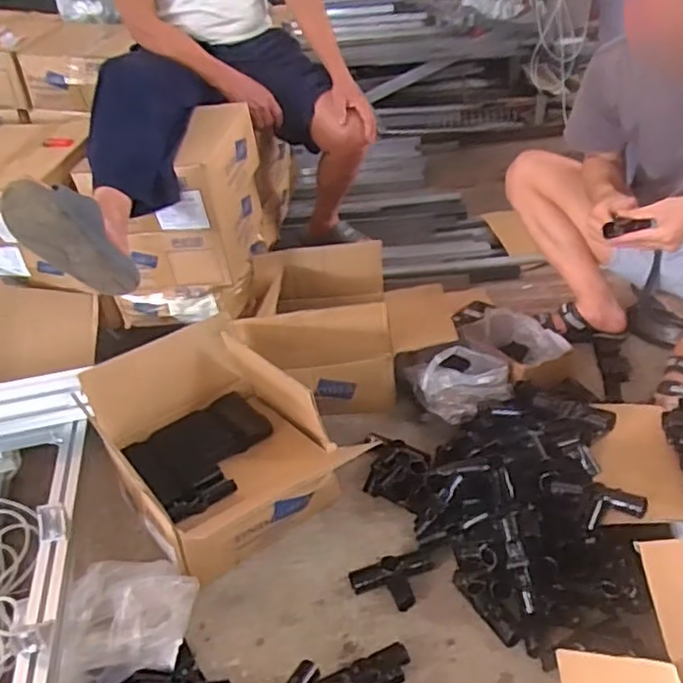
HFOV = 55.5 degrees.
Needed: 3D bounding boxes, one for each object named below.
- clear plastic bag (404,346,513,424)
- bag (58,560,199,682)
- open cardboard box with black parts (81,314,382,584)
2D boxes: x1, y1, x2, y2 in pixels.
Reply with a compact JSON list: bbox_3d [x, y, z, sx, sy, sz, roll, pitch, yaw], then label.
[{"bbox_3d":[0.235,0.081,1.295,0.196,0.108,0.127,-4,33,3],"label":"clear plastic bag"},{"bbox_3d":[-0.288,0.375,0.910,0.171,0.072,0.187,-10,33,-6],"label":"bag"},{"bbox_3d":[-0.223,0.170,1.131,0.333,0.232,0.368,-25,37,-27],"label":"open cardboard box with black parts"}]

